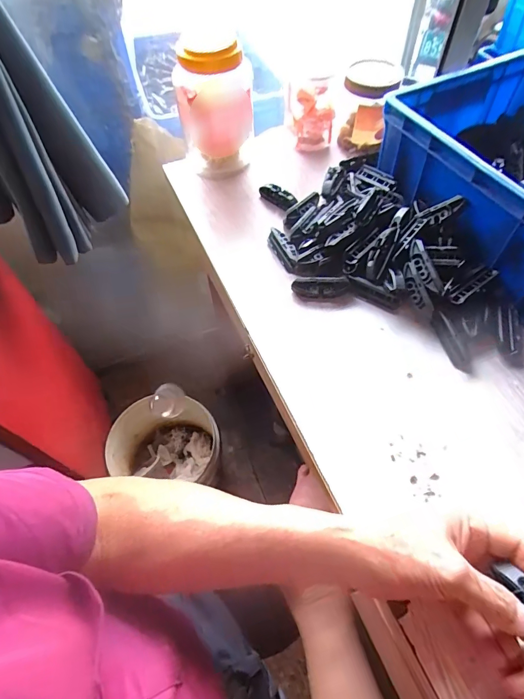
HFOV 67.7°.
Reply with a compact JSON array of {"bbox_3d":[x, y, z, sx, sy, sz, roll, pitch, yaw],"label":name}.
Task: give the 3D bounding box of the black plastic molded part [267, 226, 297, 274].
[{"bbox_3d":[0.031,-0.130,0.520,0.022,0.032,0.063,-21,60,-12],"label":"black plastic molded part"}]

